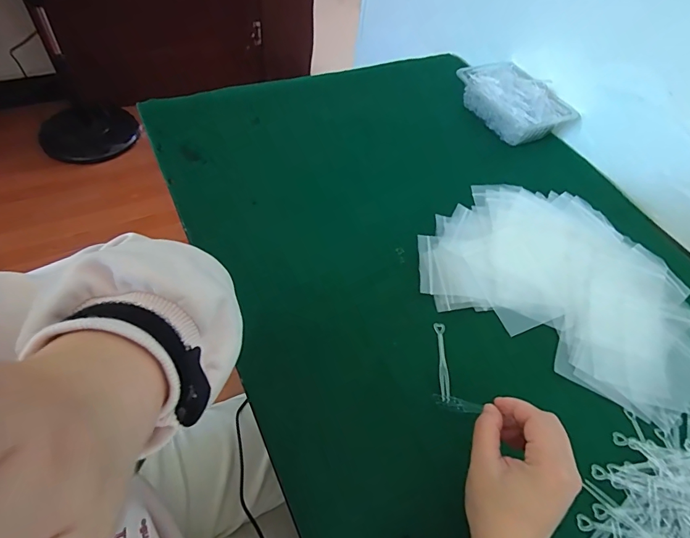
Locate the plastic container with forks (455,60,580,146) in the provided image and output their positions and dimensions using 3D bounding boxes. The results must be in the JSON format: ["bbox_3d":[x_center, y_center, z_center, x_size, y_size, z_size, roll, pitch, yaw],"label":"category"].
[{"bbox_3d":[0.281,-0.280,0.692,0.123,0.057,0.175,-18,58,-20],"label":"plastic container with forks"}]

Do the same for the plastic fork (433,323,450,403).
[{"bbox_3d":[0.102,0.096,0.433,0.011,0.007,0.089,7,53,-2],"label":"plastic fork"}]

